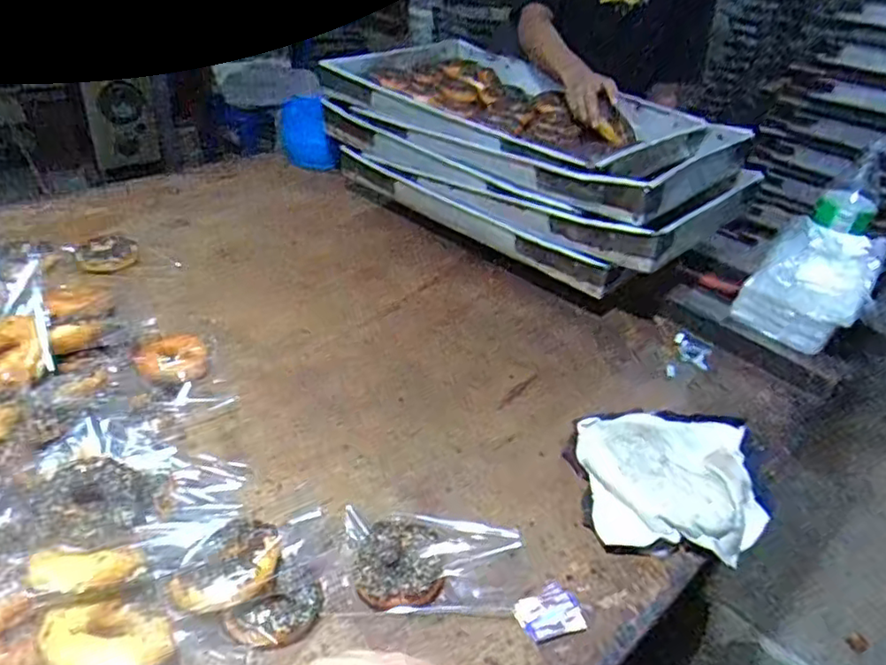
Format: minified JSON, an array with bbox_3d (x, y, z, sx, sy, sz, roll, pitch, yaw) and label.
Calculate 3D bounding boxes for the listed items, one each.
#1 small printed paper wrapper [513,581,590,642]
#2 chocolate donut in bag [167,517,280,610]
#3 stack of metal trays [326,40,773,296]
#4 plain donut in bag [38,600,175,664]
[{"bbox_3d":[0.099,0.262,0.587,0.060,0.010,0.049,-8,40,-19],"label":"small printed paper wrapper"},{"bbox_3d":[-0.188,0.207,0.552,0.082,0.037,0.092,13,38,8],"label":"chocolate donut in bag"},{"bbox_3d":[0.148,-0.357,1.195,0.799,0.203,0.448,34,45,31],"label":"stack of metal trays"},{"bbox_3d":[-0.263,0.241,0.483,0.089,0.027,0.073,22,8,10],"label":"plain donut in bag"}]

